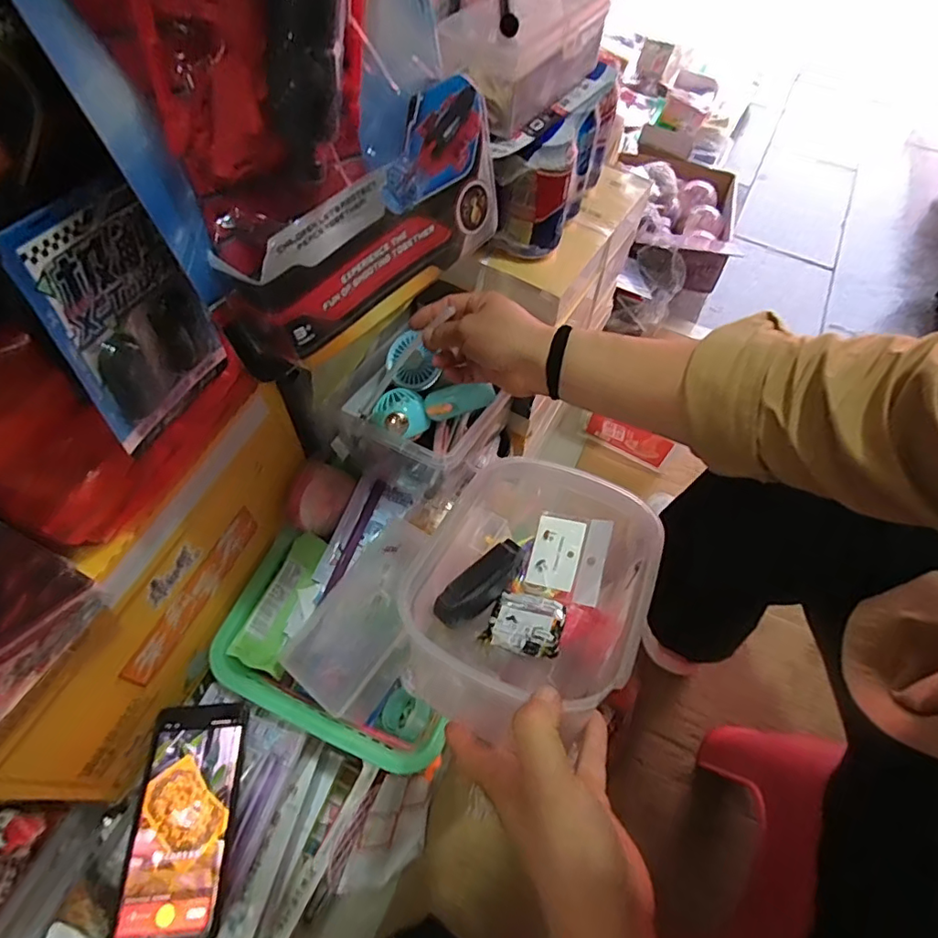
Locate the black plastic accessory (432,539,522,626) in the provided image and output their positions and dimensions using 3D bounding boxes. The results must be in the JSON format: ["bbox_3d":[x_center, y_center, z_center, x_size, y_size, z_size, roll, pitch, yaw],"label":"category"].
[{"bbox_3d":[0.010,0.091,0.431,0.028,0.029,0.083,39,64,19],"label":"black plastic accessory"}]

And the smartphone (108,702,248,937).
[{"bbox_3d":[-0.235,0.282,0.442,0.079,0.016,0.164,-1,55,-7],"label":"smartphone"}]

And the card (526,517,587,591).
[{"bbox_3d":[0.074,0.071,0.459,0.041,0.004,0.059,9,71,24],"label":"card"}]

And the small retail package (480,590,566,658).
[{"bbox_3d":[0.046,0.119,0.424,0.055,0.008,0.054,14,47,20],"label":"small retail package"}]

